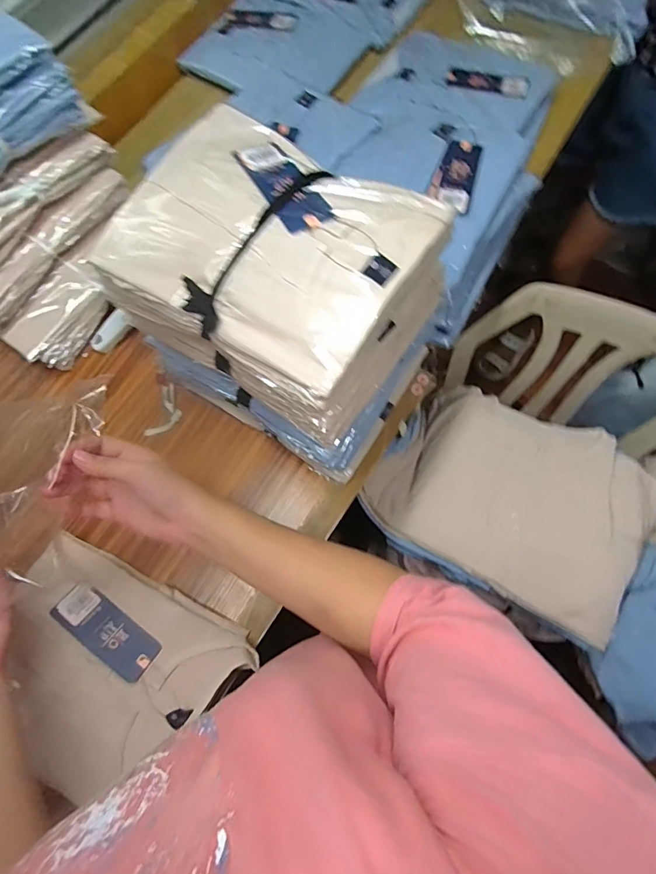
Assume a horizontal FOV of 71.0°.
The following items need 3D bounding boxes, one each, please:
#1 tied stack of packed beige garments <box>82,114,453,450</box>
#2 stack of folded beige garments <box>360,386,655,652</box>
[{"bbox_3d":[-0.047,-0.157,0.436,0.257,0.121,0.213,33,76,12],"label":"tied stack of packed beige garments"},{"bbox_3d":[0.333,0.101,0.799,0.486,0.068,0.337,24,74,10],"label":"stack of folded beige garments"}]

